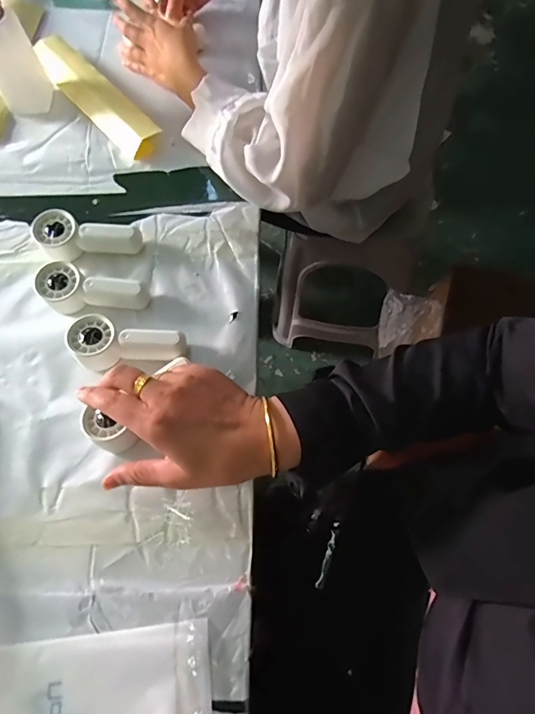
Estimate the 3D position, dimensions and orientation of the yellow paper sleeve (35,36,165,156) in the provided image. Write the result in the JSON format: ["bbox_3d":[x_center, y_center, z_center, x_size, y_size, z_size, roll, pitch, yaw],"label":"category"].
[{"bbox_3d":[-0.232,-0.349,0.568,0.051,0.025,0.258,-40,71,-13],"label":"yellow paper sleeve"}]

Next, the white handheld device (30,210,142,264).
[{"bbox_3d":[-0.194,-0.131,0.471,0.108,0.036,0.050,-5,67,0],"label":"white handheld device"}]

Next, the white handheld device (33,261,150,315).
[{"bbox_3d":[-0.180,-0.064,0.442,0.107,0.031,0.044,13,68,8],"label":"white handheld device"}]

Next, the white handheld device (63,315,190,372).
[{"bbox_3d":[-0.136,-0.017,0.425,0.108,0.033,0.047,-7,67,0],"label":"white handheld device"}]

